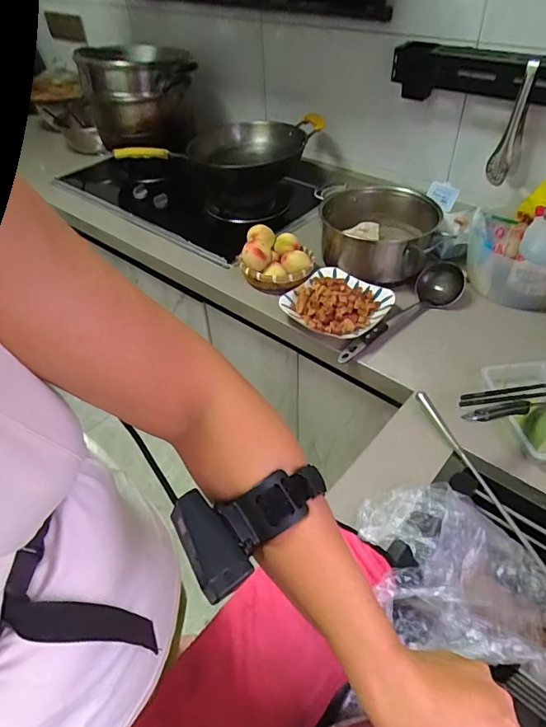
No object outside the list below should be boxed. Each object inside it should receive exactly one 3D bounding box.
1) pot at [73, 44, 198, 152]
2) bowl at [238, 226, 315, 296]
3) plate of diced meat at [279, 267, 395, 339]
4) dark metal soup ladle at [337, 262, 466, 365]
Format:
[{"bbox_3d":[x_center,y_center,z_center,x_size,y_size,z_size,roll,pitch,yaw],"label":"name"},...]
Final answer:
[{"bbox_3d":[-0.382,-0.800,1.356,0.306,0.199,0.356,-13,45,-9],"label":"pot"},{"bbox_3d":[0.013,-0.225,0.999,0.141,0.099,0.139,-2,45,2],"label":"bowl"},{"bbox_3d":[0.125,-0.119,0.916,0.169,0.043,0.175,32,55,31],"label":"plate of diced meat"},{"bbox_3d":[0.266,-0.096,0.907,0.079,0.055,0.353,30,54,30],"label":"dark metal soup ladle"}]

